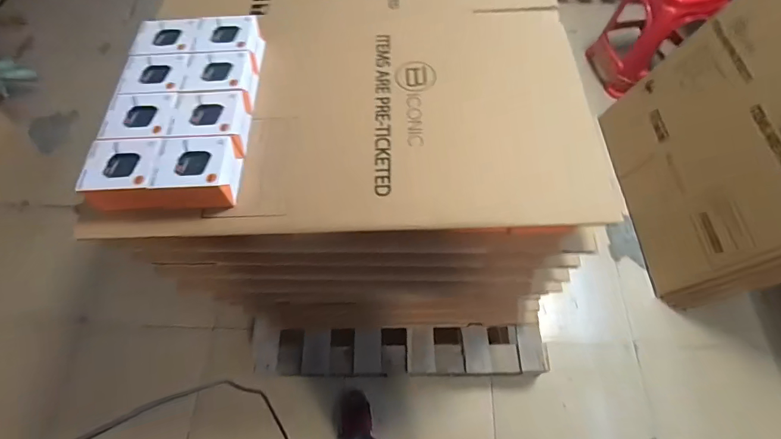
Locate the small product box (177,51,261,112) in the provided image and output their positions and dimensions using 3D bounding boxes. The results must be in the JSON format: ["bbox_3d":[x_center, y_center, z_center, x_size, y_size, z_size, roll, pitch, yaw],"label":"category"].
[{"bbox_3d":[-0.313,-0.260,0.736,0.112,0.057,0.111,-2,61,2],"label":"small product box"}]

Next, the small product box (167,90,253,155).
[{"bbox_3d":[-0.308,-0.168,0.690,0.115,0.059,0.101,-5,61,0],"label":"small product box"}]

